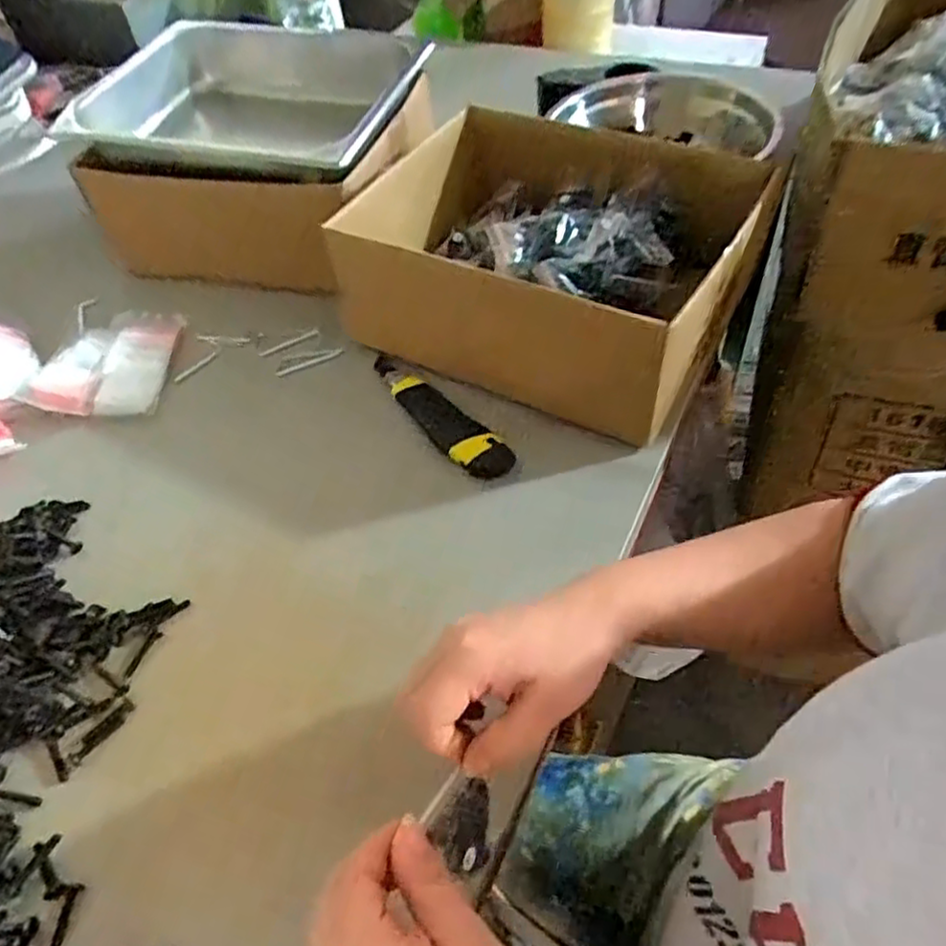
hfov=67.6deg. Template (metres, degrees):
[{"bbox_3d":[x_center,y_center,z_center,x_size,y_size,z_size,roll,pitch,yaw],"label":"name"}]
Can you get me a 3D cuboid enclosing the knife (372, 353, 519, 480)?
[{"bbox_3d":[-0.036,-0.048,0.626,0.043,0.036,0.183,-36,56,-22],"label":"knife"}]

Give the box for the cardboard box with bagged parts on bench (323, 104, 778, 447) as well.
[{"bbox_3d":[0.071,-0.206,0.644,0.343,0.128,0.284,17,56,20],"label":"cardboard box with bagged parts on bench"}]

